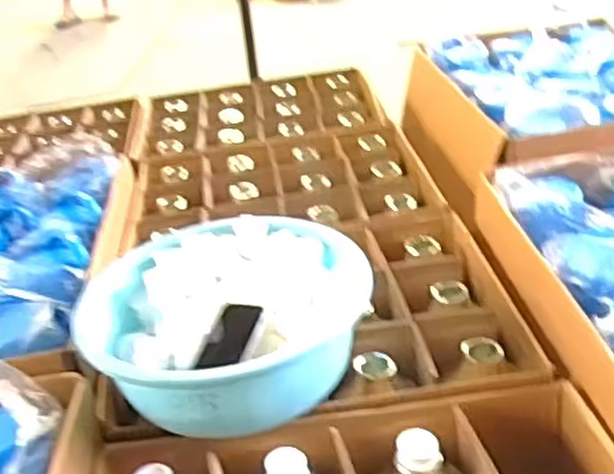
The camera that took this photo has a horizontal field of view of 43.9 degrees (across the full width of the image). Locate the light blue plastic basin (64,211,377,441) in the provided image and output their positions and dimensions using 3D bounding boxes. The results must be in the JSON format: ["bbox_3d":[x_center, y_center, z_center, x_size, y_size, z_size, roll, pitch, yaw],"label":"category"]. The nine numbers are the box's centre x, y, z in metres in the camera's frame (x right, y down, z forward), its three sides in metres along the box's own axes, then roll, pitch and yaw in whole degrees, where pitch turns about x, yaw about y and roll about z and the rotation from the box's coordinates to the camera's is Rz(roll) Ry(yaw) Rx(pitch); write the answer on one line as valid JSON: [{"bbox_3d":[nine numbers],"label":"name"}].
[{"bbox_3d":[-0.111,0.097,1.013,0.343,0.124,0.323,-6,30,3],"label":"light blue plastic basin"}]

